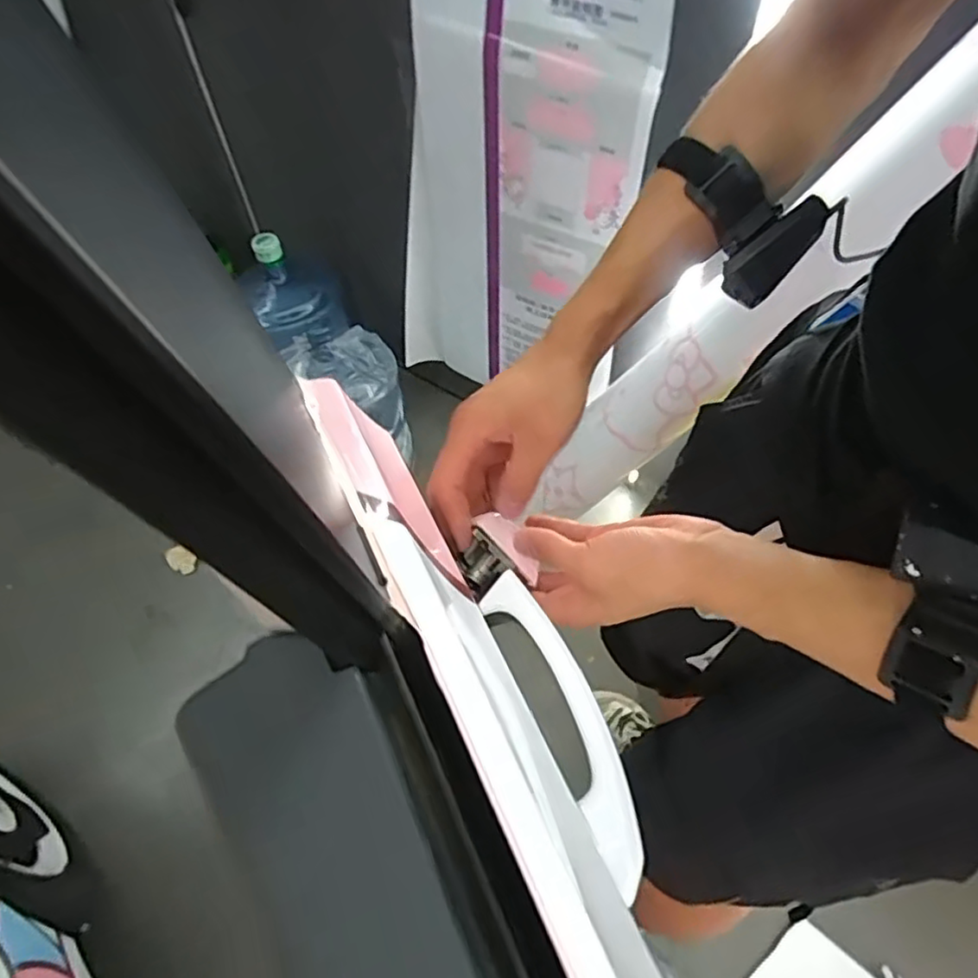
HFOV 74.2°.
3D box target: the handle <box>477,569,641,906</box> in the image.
[{"bbox_3d":[0.045,0.128,0.370,0.039,0.019,0.178,-22,59,-13],"label":"handle"}]

